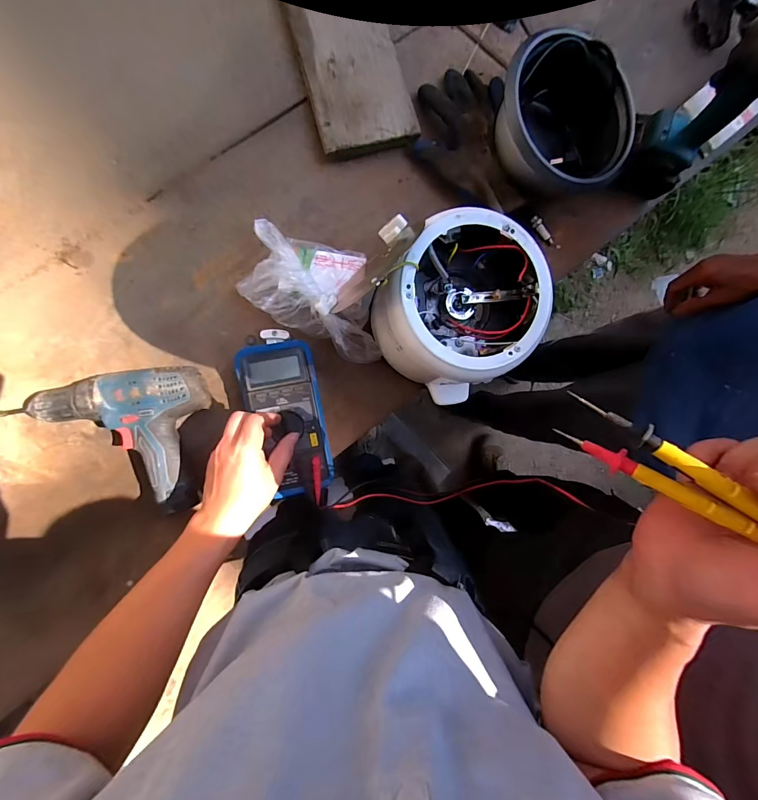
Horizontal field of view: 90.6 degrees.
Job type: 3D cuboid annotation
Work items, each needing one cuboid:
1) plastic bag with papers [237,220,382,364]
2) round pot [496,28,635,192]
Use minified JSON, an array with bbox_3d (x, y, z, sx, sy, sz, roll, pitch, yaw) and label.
[{"bbox_3d":[-0.079,-0.135,0.478,0.197,0.079,0.129,15,88,-10],"label":"plastic bag with papers"},{"bbox_3d":[0.243,-0.378,0.517,0.178,0.095,0.166,0,90,-10],"label":"round pot"}]

